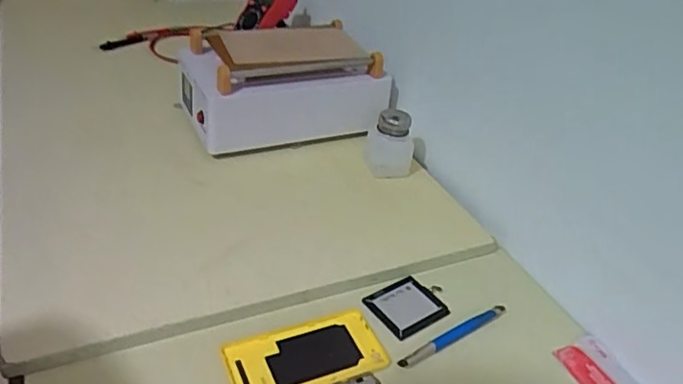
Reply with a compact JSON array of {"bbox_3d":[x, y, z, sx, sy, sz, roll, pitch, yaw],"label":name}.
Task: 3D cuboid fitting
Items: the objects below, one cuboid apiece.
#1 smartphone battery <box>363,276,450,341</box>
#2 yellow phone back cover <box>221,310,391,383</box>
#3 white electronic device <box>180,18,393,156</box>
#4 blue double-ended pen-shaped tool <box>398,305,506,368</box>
[{"bbox_3d":[0.071,0.116,0.592,0.074,0.007,0.062,-17,41,-30],"label":"smartphone battery"},{"bbox_3d":[-0.031,0.152,0.532,0.141,0.010,0.073,-11,38,-23],"label":"yellow phone back cover"},{"bbox_3d":[-0.092,-0.169,0.887,0.274,0.106,0.290,-11,38,-23],"label":"white electronic device"},{"bbox_3d":[0.111,0.137,0.561,0.134,0.009,0.011,-17,41,-30],"label":"blue double-ended pen-shaped tool"}]

